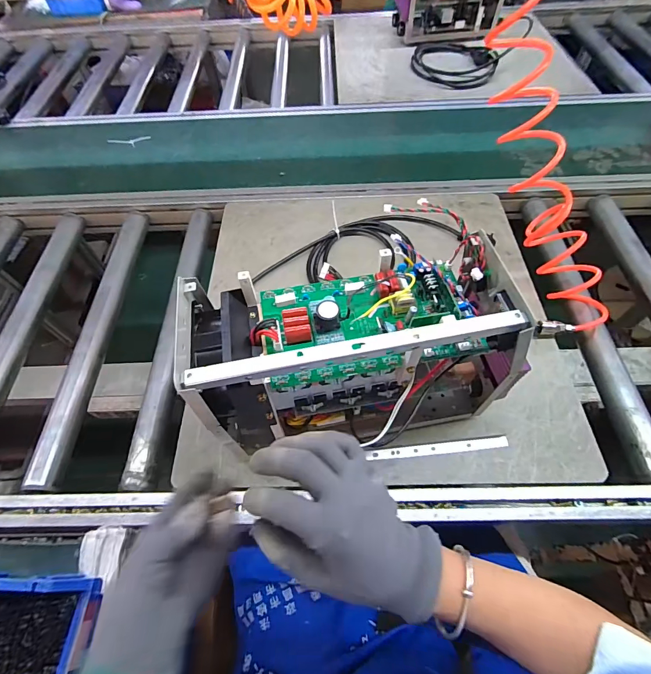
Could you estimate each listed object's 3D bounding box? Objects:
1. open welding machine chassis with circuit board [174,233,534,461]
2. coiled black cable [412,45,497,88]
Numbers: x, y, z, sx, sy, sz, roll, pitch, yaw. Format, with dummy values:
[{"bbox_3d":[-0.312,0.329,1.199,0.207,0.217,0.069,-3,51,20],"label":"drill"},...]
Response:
[{"bbox_3d":[0.036,0.030,0.454,0.346,0.240,0.143,-9,59,-3],"label":"open welding machine chassis with circuit board"},{"bbox_3d":[0.382,-0.817,1.085,0.234,0.028,0.304,1,59,3],"label":"coiled black cable"}]

